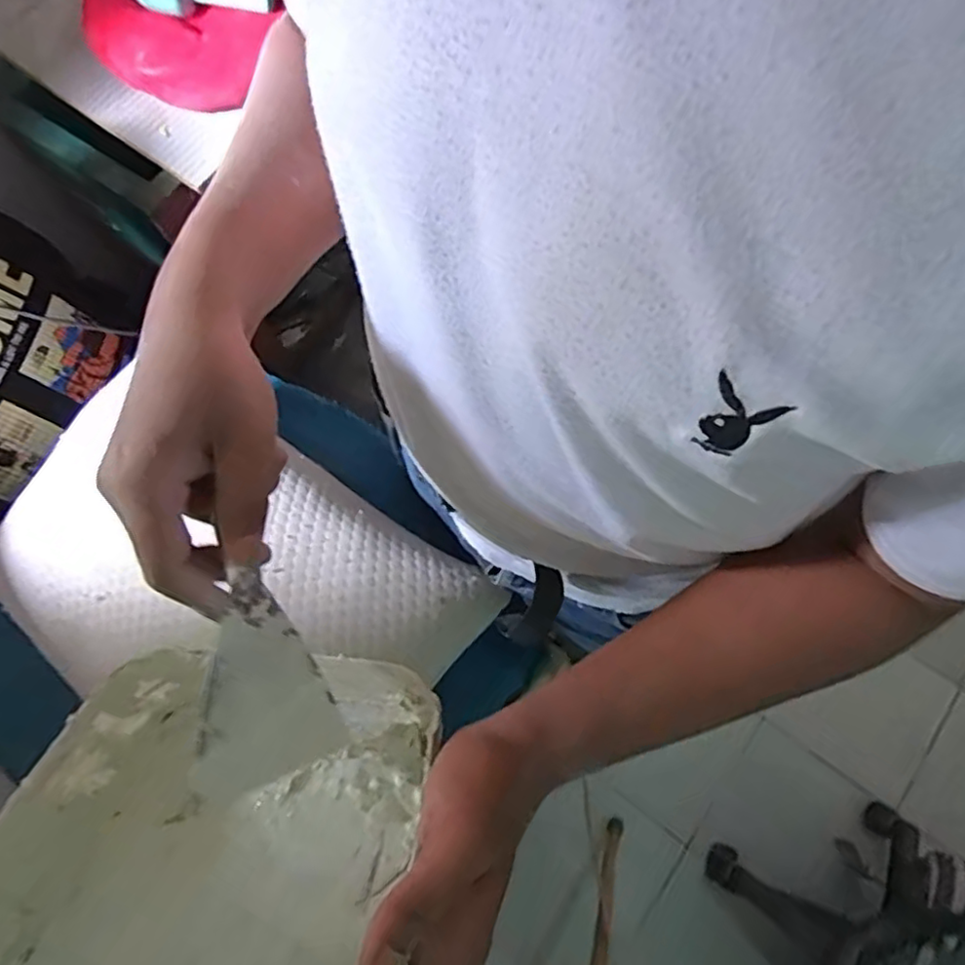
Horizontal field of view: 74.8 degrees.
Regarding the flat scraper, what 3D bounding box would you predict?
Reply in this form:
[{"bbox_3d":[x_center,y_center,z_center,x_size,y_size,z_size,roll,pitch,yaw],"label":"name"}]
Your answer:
[{"bbox_3d":[-0.106,0.093,0.302,0.004,0.080,0.094,-21,81,29],"label":"flat scraper"}]

